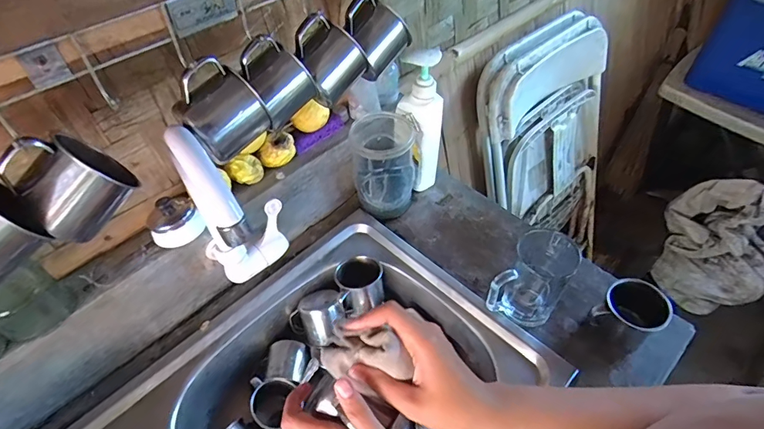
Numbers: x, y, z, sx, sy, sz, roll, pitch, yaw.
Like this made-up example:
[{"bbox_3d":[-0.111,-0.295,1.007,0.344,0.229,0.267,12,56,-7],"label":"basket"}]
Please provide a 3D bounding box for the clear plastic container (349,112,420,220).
[{"bbox_3d":[0.006,-0.080,0.707,0.098,0.153,0.109,3,50,5],"label":"clear plastic container"}]

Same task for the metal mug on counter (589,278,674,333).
[{"bbox_3d":[0.319,0.132,0.561,0.076,0.068,0.071,-1,49,1],"label":"metal mug on counter"}]

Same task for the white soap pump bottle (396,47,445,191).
[{"bbox_3d":[0.061,-0.136,0.689,0.063,0.250,0.038,-5,49,-2],"label":"white soap pump bottle"}]

